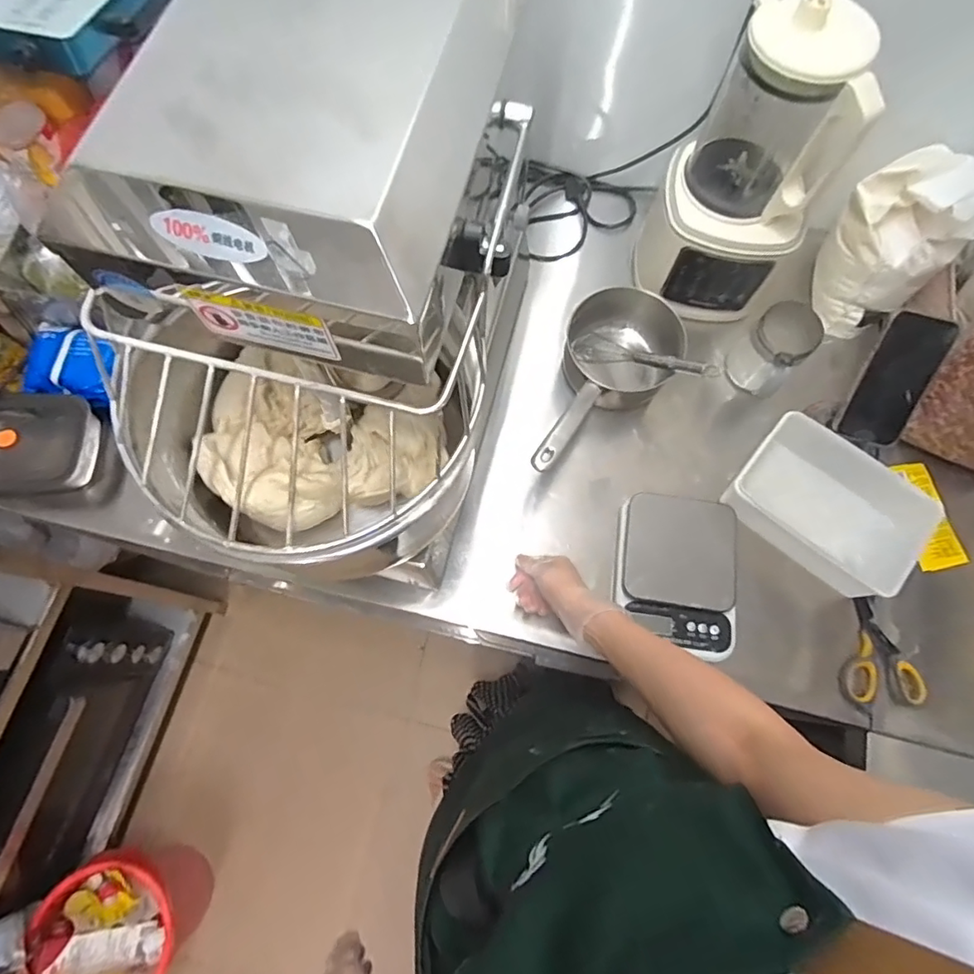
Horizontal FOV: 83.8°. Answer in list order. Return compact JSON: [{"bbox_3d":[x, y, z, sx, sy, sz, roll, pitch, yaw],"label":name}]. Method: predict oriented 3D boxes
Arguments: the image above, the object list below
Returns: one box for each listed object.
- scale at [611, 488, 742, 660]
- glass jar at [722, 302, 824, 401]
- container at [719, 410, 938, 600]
[{"bbox_3d":[0.241,0.108,0.687,0.147,0.040,0.194,5,72,0],"label":"scale"},{"bbox_3d":[0.394,-0.188,0.756,0.082,0.098,0.102,43,76,11],"label":"glass jar"},{"bbox_3d":[0.433,0.024,0.693,0.211,0.080,0.137,40,76,11],"label":"container"}]

